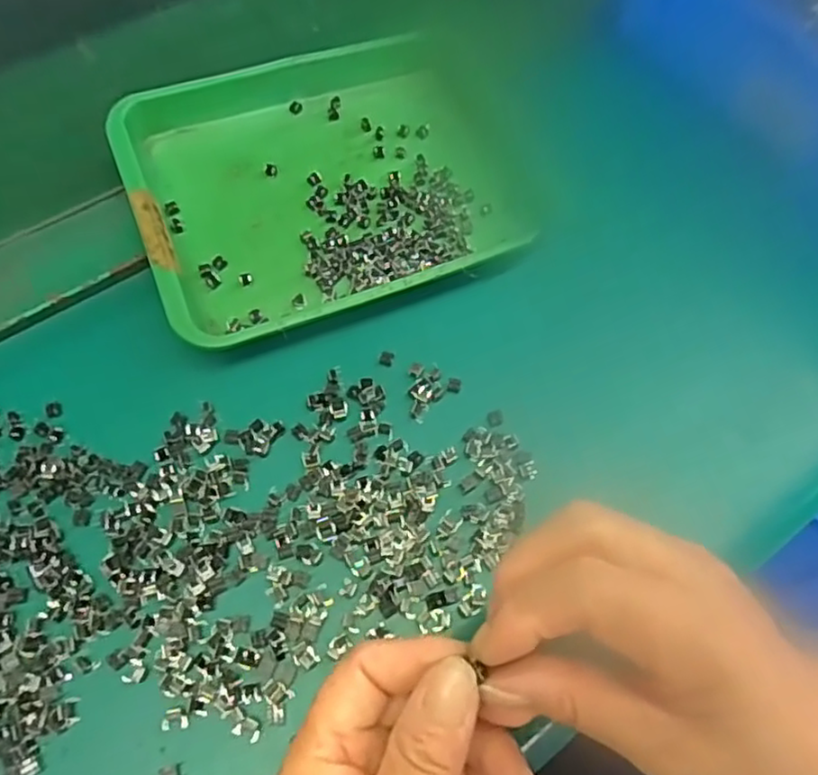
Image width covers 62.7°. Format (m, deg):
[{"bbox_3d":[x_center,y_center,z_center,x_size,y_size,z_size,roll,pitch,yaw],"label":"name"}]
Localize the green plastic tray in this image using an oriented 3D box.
[{"bbox_3d":[-0.042,-0.123,0.376,0.213,0.034,0.181,-20,65,-11],"label":"green plastic tray"}]

